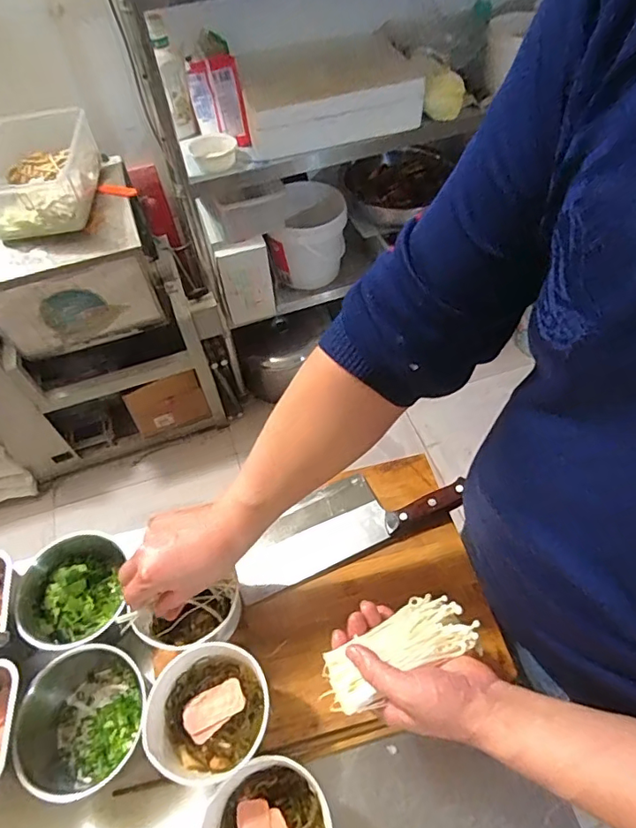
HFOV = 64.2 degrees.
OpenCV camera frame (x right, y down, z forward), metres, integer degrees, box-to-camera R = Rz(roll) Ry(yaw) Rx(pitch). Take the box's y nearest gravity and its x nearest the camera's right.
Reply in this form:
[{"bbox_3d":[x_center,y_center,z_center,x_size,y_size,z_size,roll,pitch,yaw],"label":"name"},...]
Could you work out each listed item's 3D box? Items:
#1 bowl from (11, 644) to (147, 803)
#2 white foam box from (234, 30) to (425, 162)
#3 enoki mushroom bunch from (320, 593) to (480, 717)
[{"bbox_3d":[-0.264,0.327,0.547,0.130,0.092,0.129,-2,55,2],"label":"bowl"},{"bbox_3d":[0.020,-0.799,1.253,0.441,0.119,0.324,-16,55,-8],"label":"white foam box"},{"bbox_3d":[0.074,0.225,0.485,0.146,0.034,0.062,-23,56,-17],"label":"enoki mushroom bunch"}]

